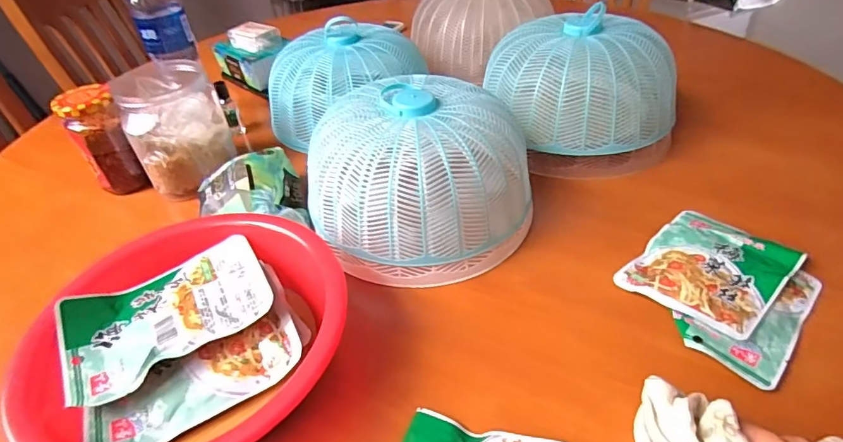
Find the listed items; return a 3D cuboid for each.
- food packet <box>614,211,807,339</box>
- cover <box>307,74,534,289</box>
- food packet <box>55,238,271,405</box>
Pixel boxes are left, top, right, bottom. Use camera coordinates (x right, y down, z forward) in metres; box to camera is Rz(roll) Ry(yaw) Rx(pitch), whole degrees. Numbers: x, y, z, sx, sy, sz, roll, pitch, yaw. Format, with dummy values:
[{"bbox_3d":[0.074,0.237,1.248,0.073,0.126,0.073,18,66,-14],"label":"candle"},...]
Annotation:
[{"bbox_3d":[0.264,0.039,0.440,0.141,0.014,0.110,-33,48,-29],"label":"food packet"},{"bbox_3d":[-0.003,-0.049,0.489,0.223,0.122,0.194,9,43,15],"label":"cover"},{"bbox_3d":[-0.200,0.068,0.379,0.149,0.012,0.104,-24,45,-21],"label":"food packet"}]

